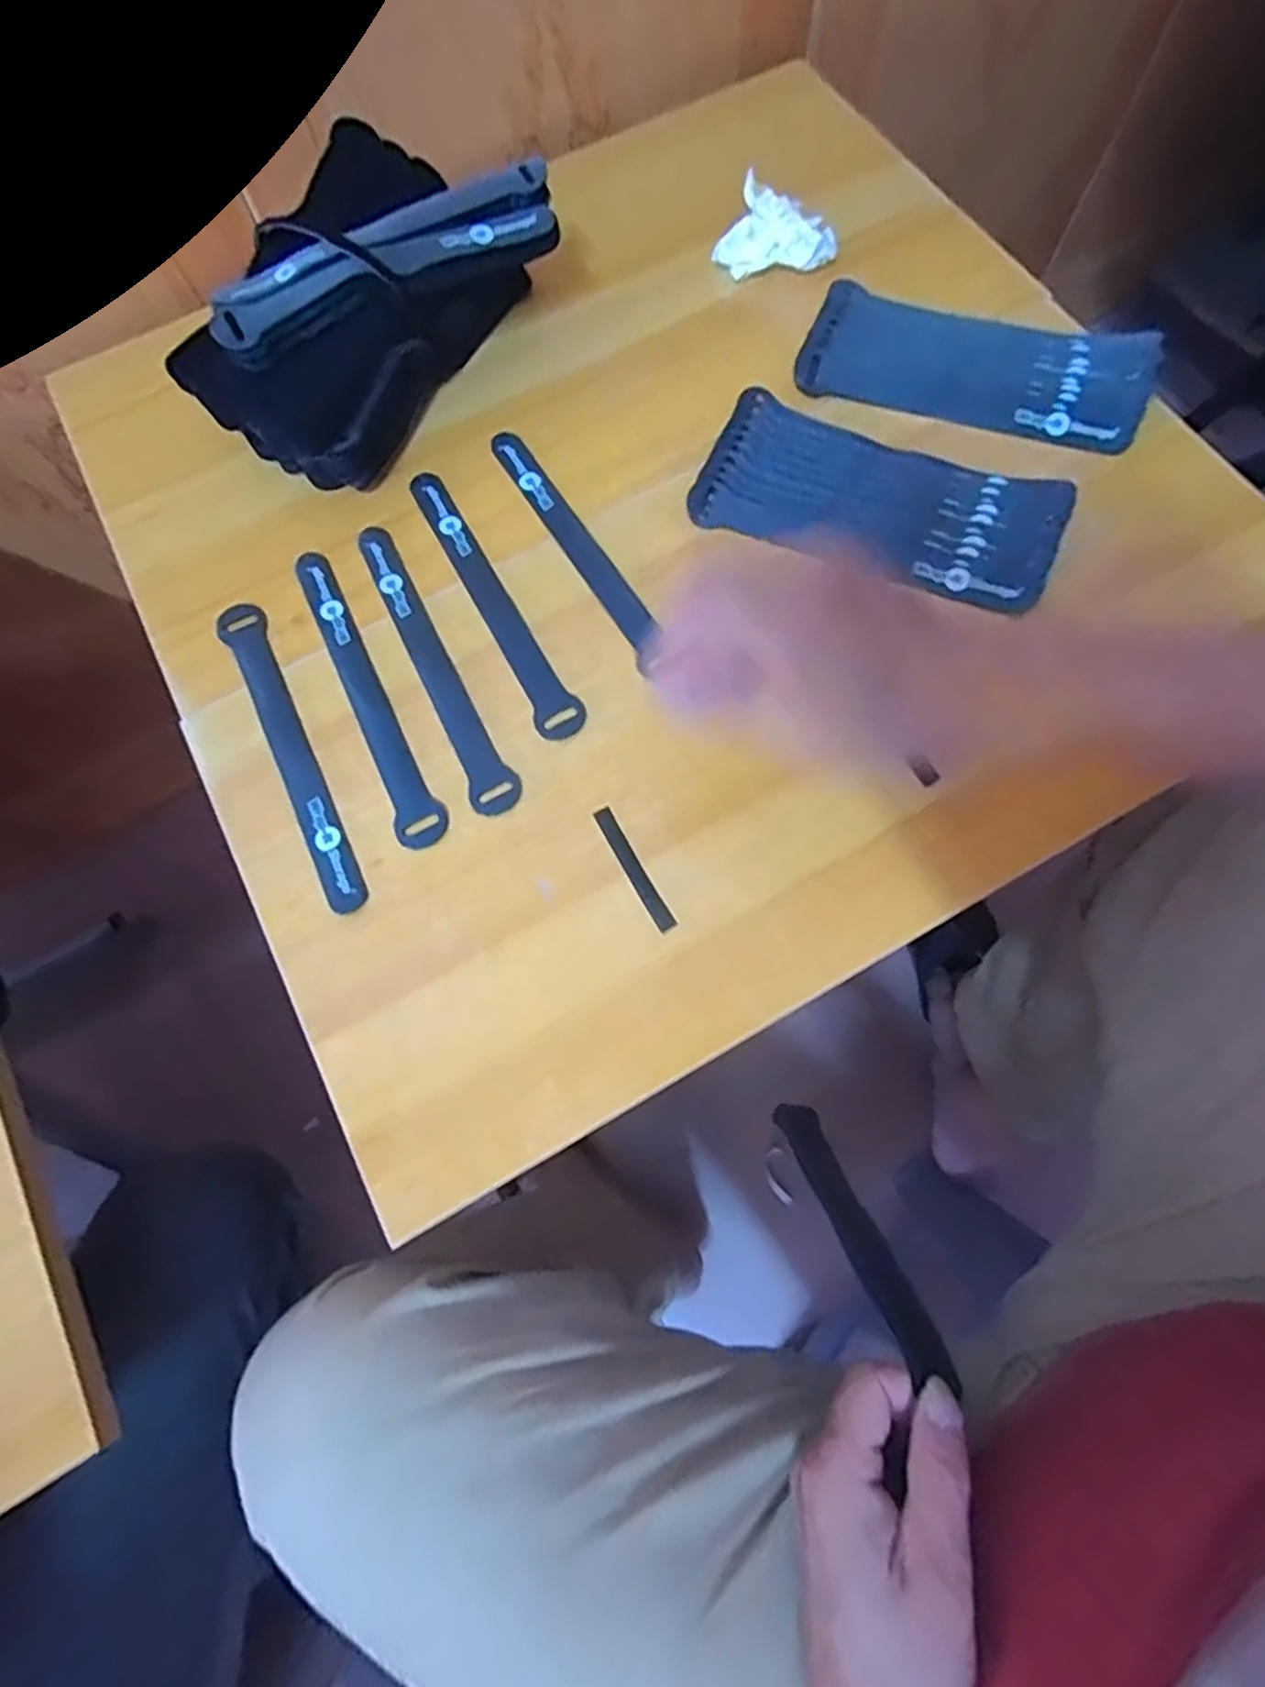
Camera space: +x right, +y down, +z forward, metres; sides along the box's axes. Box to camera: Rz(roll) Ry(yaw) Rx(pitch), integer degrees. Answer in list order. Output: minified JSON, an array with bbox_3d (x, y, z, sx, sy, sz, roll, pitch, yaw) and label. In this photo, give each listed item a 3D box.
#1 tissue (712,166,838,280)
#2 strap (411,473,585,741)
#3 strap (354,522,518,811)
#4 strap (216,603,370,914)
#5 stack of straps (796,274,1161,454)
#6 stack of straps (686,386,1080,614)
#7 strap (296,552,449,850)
[{"bbox_3d":[0.094,-0.397,0.472,0.076,0.035,0.043,4,73,3],"label":"tissue"},{"bbox_3d":[-0.080,-0.140,0.416,0.024,0.004,0.194,-28,74,-6],"label":"strap"},{"bbox_3d":[-0.112,-0.101,0.404,0.024,0.004,0.195,-27,74,-6],"label":"strap"},{"bbox_3d":[-0.185,-0.051,0.393,0.022,0.005,0.195,-26,74,-6],"label":"strap"},{"bbox_3d":[0.210,-0.298,0.444,0.199,0.011,0.091,19,75,8],"label":"stack of straps"},{"bbox_3d":[0.140,-0.197,0.415,0.200,0.016,0.090,25,76,9],"label":"stack of straps"},{"bbox_3d":[-0.147,-0.085,0.402,0.025,0.004,0.195,-25,74,-5],"label":"strap"}]

